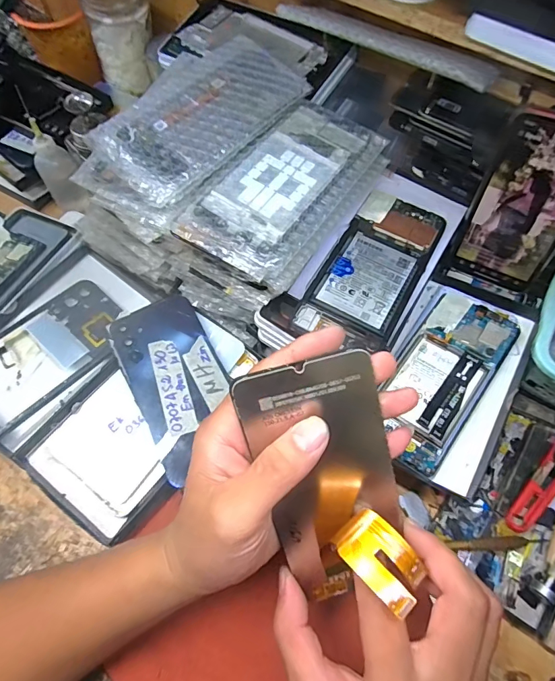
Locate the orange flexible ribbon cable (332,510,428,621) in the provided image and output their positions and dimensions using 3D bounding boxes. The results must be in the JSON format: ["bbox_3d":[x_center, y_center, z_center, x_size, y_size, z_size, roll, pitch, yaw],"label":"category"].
[{"bbox_3d":[0.053,0.111,0.217,0.030,0.018,0.043,-42,75,-16],"label":"orange flexible ribbon cable"}]

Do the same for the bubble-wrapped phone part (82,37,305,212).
[{"bbox_3d":[-0.067,-0.192,0.356,0.105,0.017,0.174,39,72,13],"label":"bubble-wrapped phone part"}]

